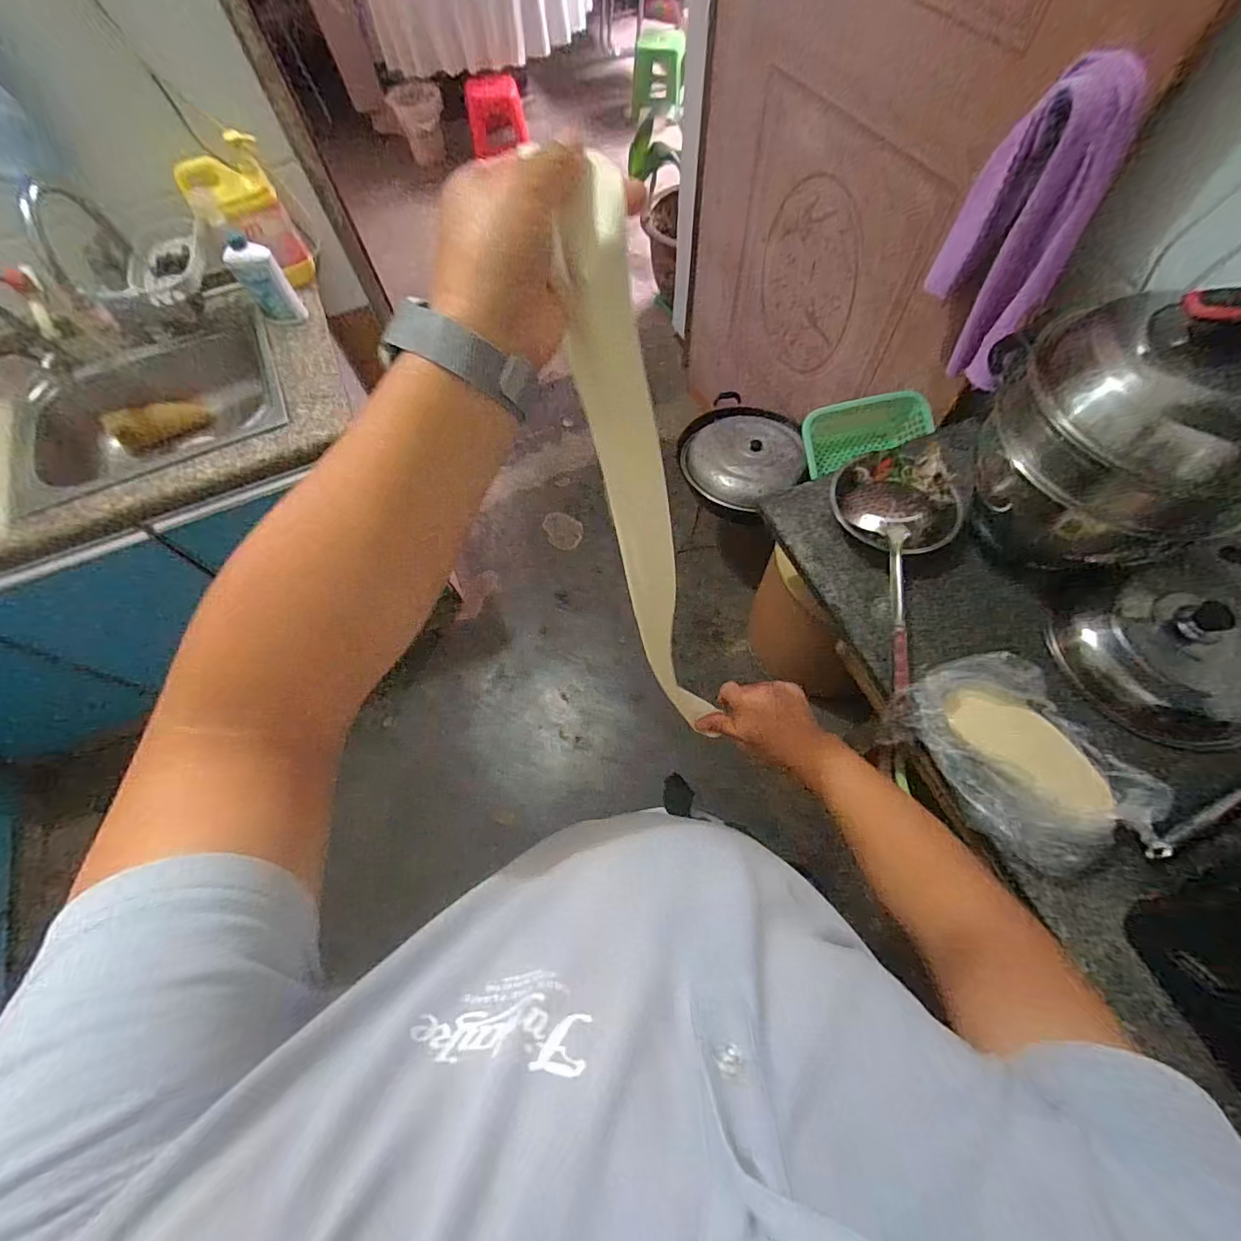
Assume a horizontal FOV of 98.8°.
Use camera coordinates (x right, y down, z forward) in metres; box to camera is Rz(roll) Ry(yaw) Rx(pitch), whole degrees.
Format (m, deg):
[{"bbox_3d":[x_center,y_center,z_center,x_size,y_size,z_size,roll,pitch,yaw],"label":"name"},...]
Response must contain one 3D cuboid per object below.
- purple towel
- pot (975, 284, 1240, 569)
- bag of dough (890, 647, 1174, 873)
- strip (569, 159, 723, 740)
[{"bbox_3d":[0.572,-0.551,0.774,0.068,0.393,0.188,-33,65,-14],"label":"purple towel"},{"bbox_3d":[0.670,-0.239,0.688,0.329,0.304,0.240,13,67,8],"label":"pot"},{"bbox_3d":[0.532,0.181,0.714,0.211,0.102,0.291,-31,68,-11],"label":"bag of dough"},{"bbox_3d":[0.022,-0.063,0.432,0.048,0.468,0.039,-22,46,-7],"label":"strip"}]

